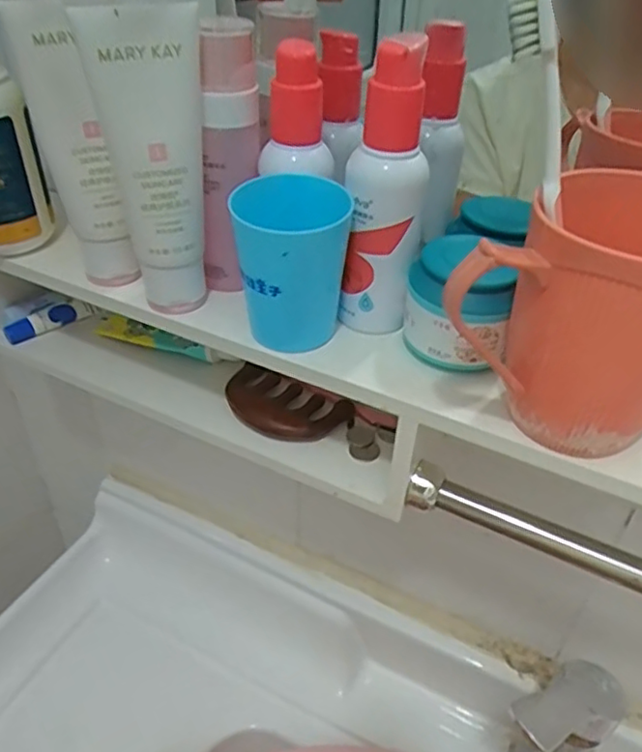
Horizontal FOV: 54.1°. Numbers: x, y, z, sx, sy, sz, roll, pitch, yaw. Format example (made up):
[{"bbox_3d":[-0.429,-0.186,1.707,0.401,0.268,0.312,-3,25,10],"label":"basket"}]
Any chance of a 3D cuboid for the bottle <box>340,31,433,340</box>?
[{"bbox_3d":[0.036,-0.098,0.343,0.043,0.148,0.055,7,37,6],"label":"bottle"}]

